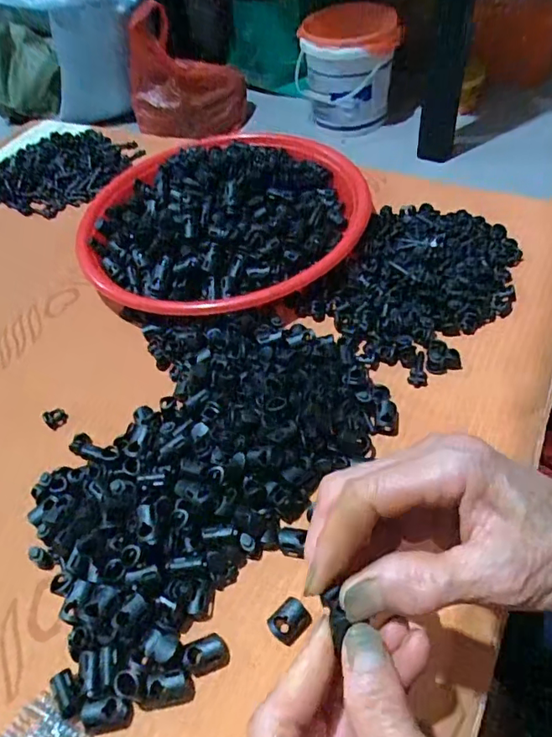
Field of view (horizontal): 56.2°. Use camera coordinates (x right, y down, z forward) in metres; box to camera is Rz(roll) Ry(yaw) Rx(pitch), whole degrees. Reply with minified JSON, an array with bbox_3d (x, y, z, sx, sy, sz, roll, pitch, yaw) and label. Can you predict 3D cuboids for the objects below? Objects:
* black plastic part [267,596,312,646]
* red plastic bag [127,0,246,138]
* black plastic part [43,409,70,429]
[{"bbox_3d":[0.007,0.128,0.261,0.019,0.013,0.016,-39,57,-22],"label":"black plastic part"},{"bbox_3d":[-0.269,-0.859,1.580,0.349,0.418,0.212,-16,51,-5],"label":"red plastic bag"},{"bbox_3d":[-0.155,0.035,0.363,0.014,0.009,0.010,-36,56,-20],"label":"black plastic part"}]

